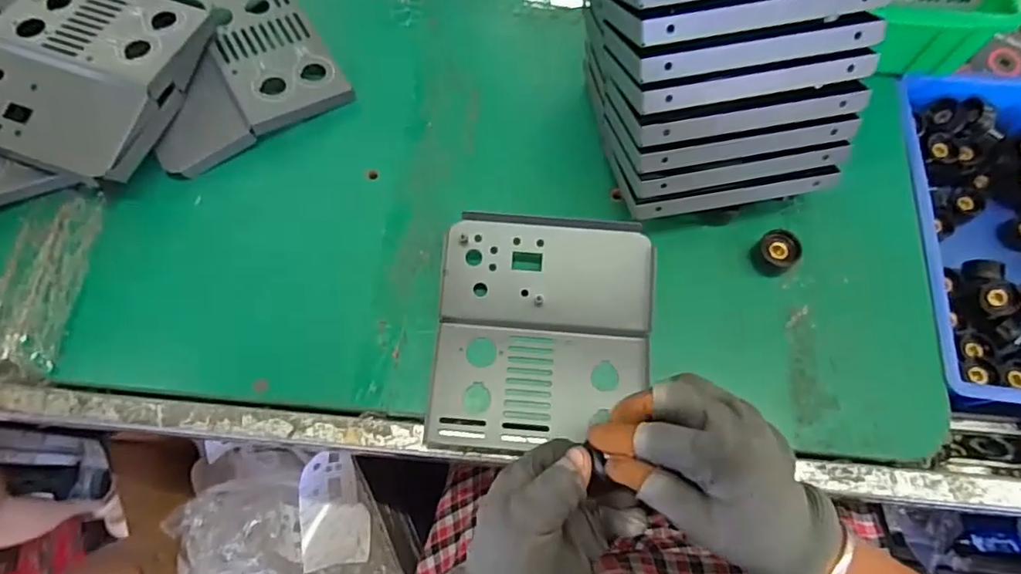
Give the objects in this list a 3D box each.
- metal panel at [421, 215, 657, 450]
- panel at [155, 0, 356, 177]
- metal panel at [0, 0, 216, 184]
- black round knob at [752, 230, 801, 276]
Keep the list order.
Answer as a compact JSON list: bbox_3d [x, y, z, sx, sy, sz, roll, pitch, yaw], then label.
[{"bbox_3d":[0.024,0.034,0.421,0.158,0.030,0.173,4,70,2],"label":"metal panel"},{"bbox_3d":[-0.246,-0.193,0.500,0.163,0.026,0.152,-29,72,-10],"label":"panel"},{"bbox_3d":[-0.359,-0.182,0.473,0.168,0.043,0.174,16,71,6],"label":"metal panel"},{"bbox_3d":[0.206,-0.027,0.438,0.027,0.023,0.029,0,70,0],"label":"black round knob"}]

